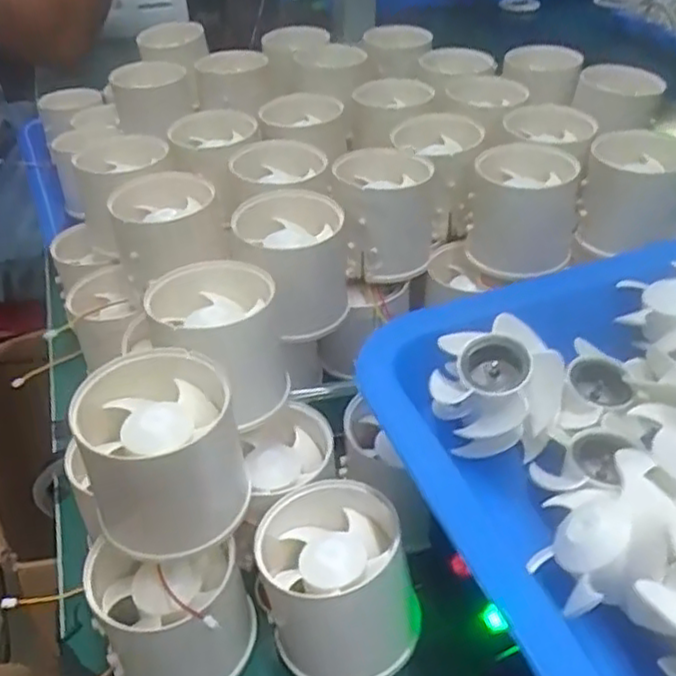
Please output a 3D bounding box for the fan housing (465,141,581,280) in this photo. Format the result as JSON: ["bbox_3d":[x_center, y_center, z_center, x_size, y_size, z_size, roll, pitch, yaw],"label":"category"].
[{"bbox_3d":[0.096,-0.067,0.368,0.055,0.058,0.051,15,42,20],"label":"fan housing"}]

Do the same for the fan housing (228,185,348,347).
[{"bbox_3d":[-0.021,-0.032,0.328,0.051,0.052,0.061,-4,39,-3],"label":"fan housing"}]

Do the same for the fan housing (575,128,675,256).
[{"bbox_3d":[0.156,-0.079,0.367,0.052,0.052,0.051,15,42,20],"label":"fan housing"}]

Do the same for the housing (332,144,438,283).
[{"bbox_3d":[0.026,-0.064,0.363,0.050,0.049,0.054,2,39,5],"label":"housing"}]

